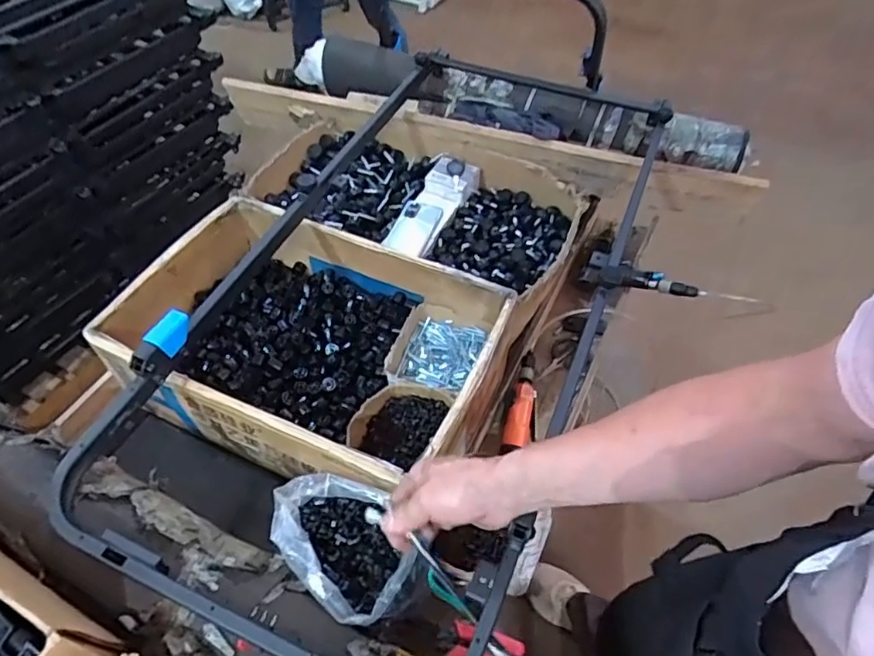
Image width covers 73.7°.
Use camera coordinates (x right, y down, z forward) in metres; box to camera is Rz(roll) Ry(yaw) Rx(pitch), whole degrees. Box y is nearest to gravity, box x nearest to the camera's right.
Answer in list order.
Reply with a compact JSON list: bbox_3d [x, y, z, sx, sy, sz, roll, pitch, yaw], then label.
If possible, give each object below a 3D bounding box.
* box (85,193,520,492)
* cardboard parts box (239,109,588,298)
[{"bbox_3d":[-0.186,0.023,0.889,0.538,0.161,0.359,20,55,15],"label":"box"},{"bbox_3d":[-0.043,-0.255,1.141,0.635,0.107,0.293,20,55,15],"label":"cardboard parts box"}]

